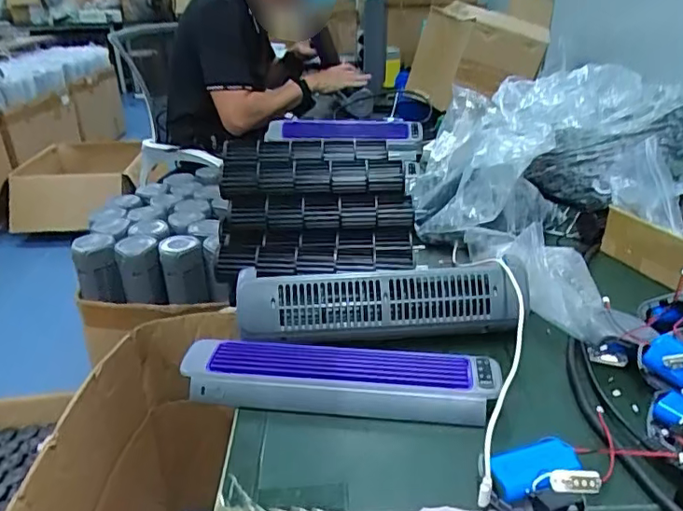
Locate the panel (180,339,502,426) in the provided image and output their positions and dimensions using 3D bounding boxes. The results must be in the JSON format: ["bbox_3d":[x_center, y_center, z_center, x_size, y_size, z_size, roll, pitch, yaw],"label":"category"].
[{"bbox_3d":[-0.003,0.117,0.518,0.293,0.037,0.071,2,27,7],"label":"panel"}]

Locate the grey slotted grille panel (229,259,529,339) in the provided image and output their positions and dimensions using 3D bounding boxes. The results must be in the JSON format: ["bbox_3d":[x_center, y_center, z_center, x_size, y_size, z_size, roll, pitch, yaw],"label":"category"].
[{"bbox_3d":[0.044,0.049,0.577,0.304,0.076,0.029,-2,0,-3],"label":"grey slotted grille panel"}]

